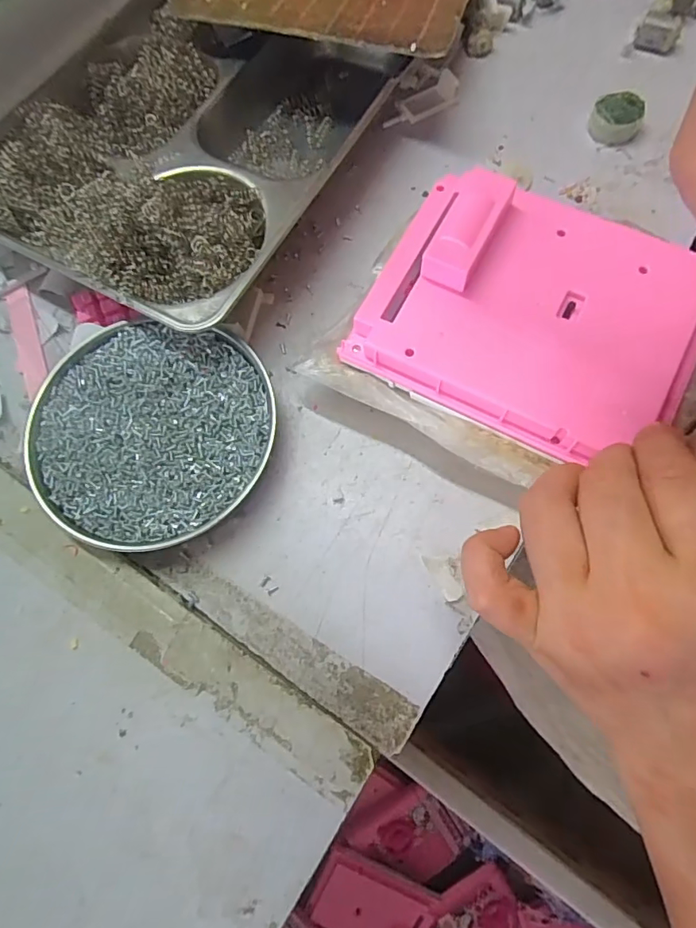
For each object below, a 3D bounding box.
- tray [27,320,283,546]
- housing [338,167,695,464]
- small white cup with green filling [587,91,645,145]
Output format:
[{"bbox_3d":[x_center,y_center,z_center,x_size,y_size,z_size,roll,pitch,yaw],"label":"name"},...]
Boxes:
[{"bbox_3d":[-0.109,-0.017,0.286,0.129,0.022,0.125,-1,72,2],"label":"tray"},{"bbox_3d":[0.091,-0.078,0.254,0.152,0.031,0.119,28,76,8],"label":"housing"},{"bbox_3d":[0.184,-0.238,0.349,0.031,0.014,0.029,-1,72,2],"label":"small white cup with green filling"}]

